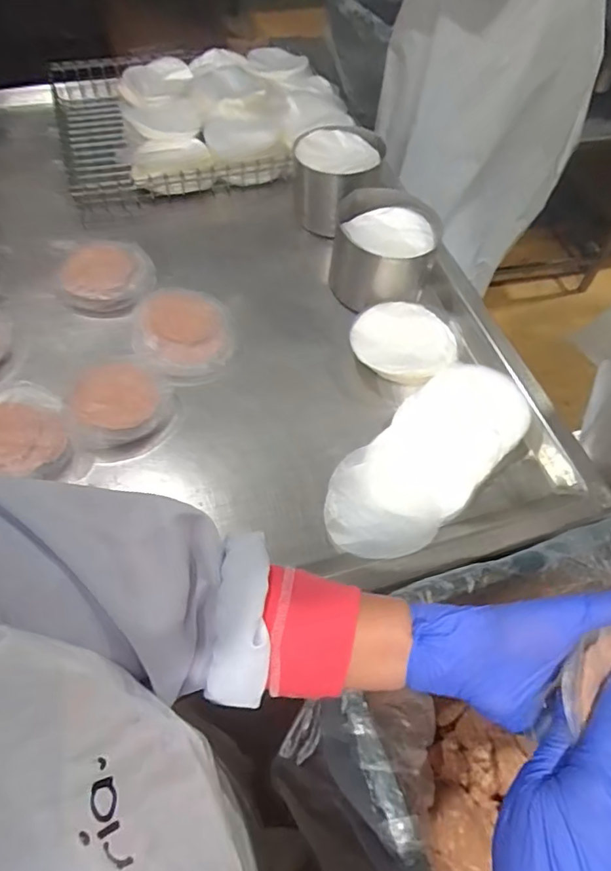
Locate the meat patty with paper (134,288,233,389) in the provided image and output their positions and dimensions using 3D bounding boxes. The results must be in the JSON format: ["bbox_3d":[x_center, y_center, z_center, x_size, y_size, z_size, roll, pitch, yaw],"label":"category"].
[{"bbox_3d":[-0.161,-0.140,0.686,0.122,0.028,0.155,-13,67,-8],"label":"meat patty with paper"}]

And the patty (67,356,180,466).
[{"bbox_3d":[-0.218,-0.039,0.623,0.117,0.028,0.142,-19,60,-13],"label":"patty"}]

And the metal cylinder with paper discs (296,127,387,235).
[{"bbox_3d":[0.050,-0.402,0.824,0.135,0.101,0.145,21,59,11],"label":"metal cylinder with paper discs"}]

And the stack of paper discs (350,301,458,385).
[{"bbox_3d":[0.129,-0.122,0.690,0.137,0.035,0.128,13,58,7],"label":"stack of paper discs"}]

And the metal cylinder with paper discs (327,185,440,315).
[{"bbox_3d":[0.109,-0.253,0.730,0.142,0.098,0.141,10,58,4],"label":"metal cylinder with paper discs"}]

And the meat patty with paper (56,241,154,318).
[{"bbox_3d":[-0.278,-0.226,0.726,0.127,0.038,0.136,-20,60,-14],"label":"meat patty with paper"}]

